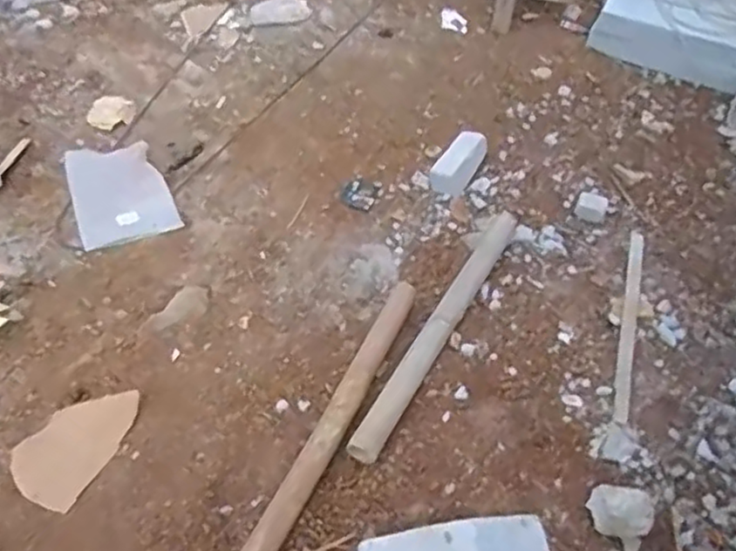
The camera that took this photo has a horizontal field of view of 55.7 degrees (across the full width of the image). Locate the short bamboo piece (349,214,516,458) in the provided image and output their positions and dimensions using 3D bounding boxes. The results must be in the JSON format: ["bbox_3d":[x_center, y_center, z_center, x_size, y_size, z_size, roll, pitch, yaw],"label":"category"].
[{"bbox_3d":[0.172,0.093,1.574,0.071,0.048,0.771,26,51,17],"label":"short bamboo piece"}]

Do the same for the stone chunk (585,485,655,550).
[{"bbox_3d":[0.460,0.441,1.282,0.117,0.107,0.076,24,52,17],"label":"stone chunk"}]

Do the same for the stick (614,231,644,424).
[{"bbox_3d":[0.628,0.091,1.665,0.032,0.012,0.612,16,50,10],"label":"stick"}]

